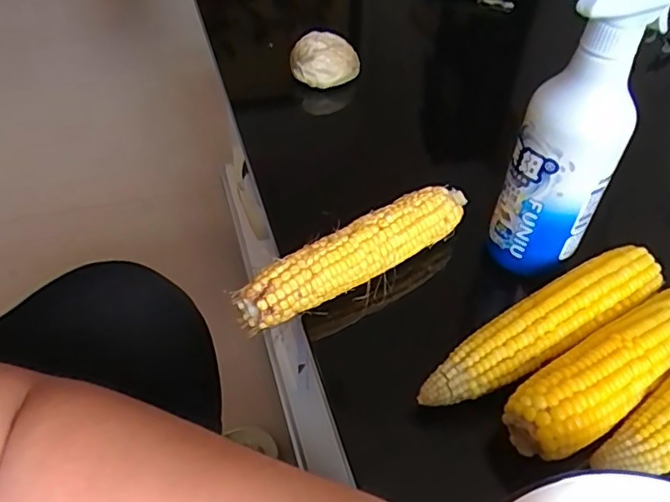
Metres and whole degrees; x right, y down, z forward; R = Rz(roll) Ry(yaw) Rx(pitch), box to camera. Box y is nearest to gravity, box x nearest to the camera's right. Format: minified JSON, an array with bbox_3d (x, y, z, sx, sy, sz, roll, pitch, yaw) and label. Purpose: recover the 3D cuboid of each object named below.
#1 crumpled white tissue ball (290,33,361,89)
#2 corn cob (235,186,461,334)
[{"bbox_3d":[-0.012,-0.208,0.623,0.076,0.042,0.040,6,45,3],"label":"crumpled white tissue ball"},{"bbox_3d":[0.022,0.000,0.416,0.195,0.035,0.032,-24,50,-24],"label":"corn cob"}]

